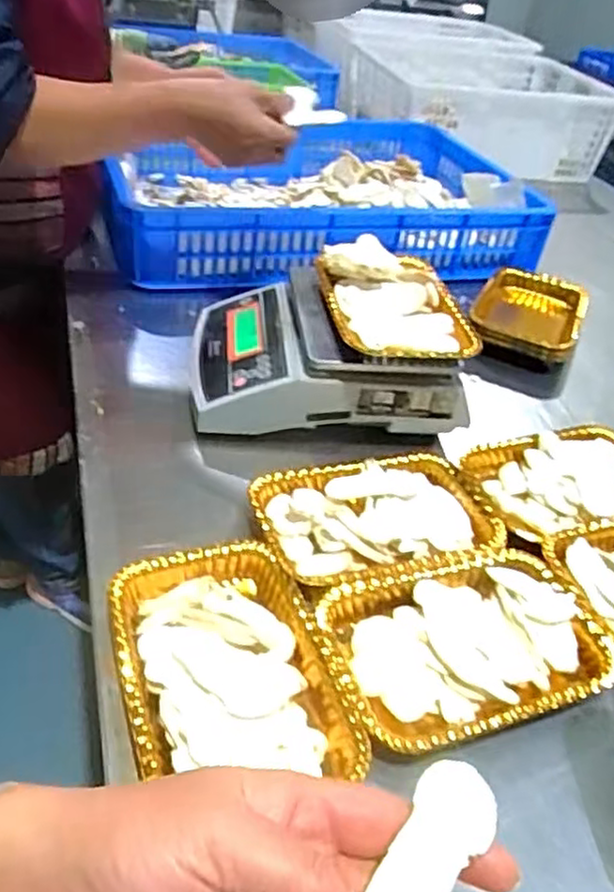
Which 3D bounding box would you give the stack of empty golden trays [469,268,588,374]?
[{"bbox_3d":[0.274,-0.163,0.873,0.132,0.038,0.202,18,40,14],"label":"stack of empty golden trays"}]

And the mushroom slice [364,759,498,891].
[{"bbox_3d":[0.039,0.150,0.240,0.028,0.009,0.080,25,64,21],"label":"mushroom slice"}]

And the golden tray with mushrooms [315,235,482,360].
[{"bbox_3d":[0.082,-0.132,0.637,0.126,0.041,0.171,-3,40,-13],"label":"golden tray with mushrooms"}]

